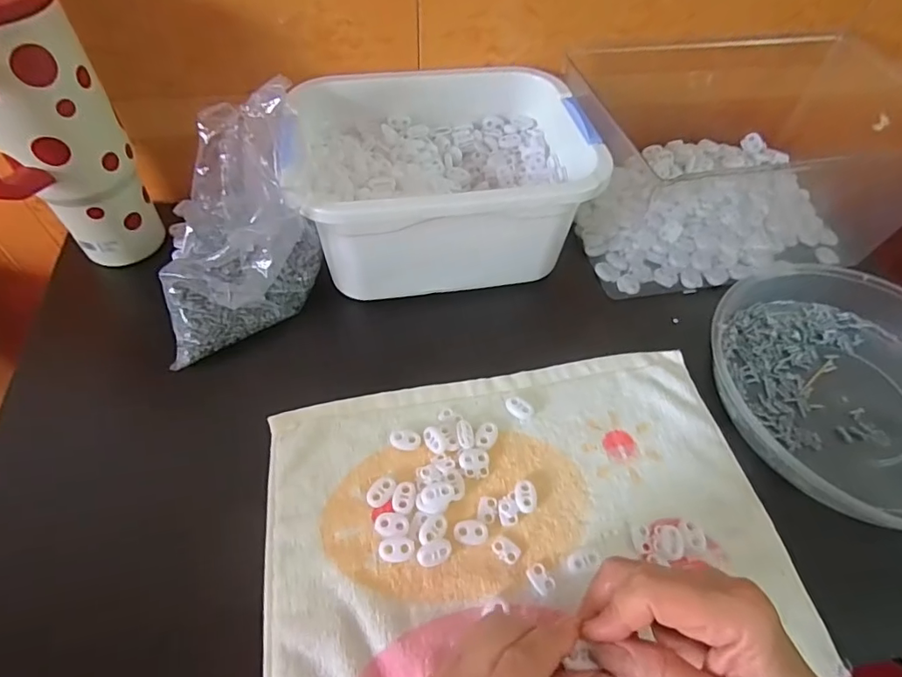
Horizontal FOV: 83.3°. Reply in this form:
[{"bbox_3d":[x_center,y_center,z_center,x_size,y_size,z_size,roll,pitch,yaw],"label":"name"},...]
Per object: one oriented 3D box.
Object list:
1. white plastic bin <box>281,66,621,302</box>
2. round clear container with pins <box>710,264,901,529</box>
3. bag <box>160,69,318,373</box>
[{"bbox_3d":[-0.009,-0.144,0.455,0.244,0.105,0.190,-7,54,-8],"label":"white plastic bin"},{"bbox_3d":[0.323,0.037,0.402,0.227,0.040,0.224,1,53,-2],"label":"round clear container with pins"},{"bbox_3d":[-0.173,-0.083,0.391,0.135,0.142,0.107,-20,57,-17],"label":"bag"}]

